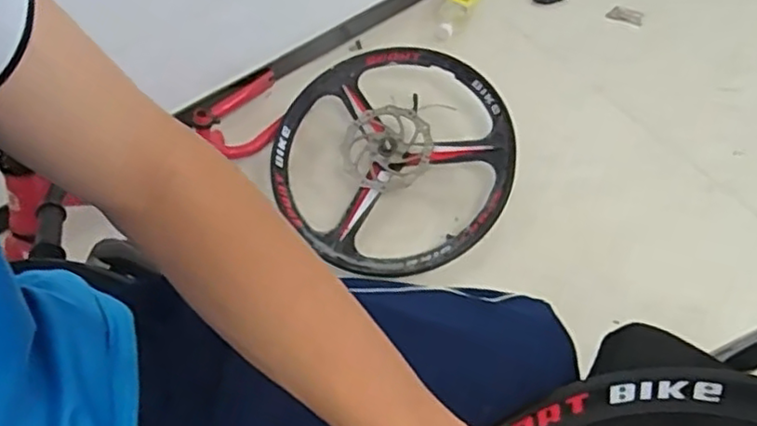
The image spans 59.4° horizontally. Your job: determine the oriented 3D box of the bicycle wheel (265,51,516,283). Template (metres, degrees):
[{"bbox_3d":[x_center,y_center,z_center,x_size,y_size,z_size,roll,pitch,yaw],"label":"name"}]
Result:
[{"bbox_3d":[0.027,-0.104,1.120,0.380,0.077,0.405,-3,79,14],"label":"bicycle wheel"}]

